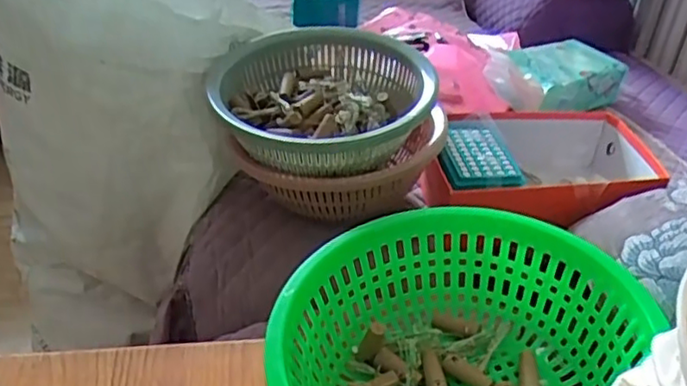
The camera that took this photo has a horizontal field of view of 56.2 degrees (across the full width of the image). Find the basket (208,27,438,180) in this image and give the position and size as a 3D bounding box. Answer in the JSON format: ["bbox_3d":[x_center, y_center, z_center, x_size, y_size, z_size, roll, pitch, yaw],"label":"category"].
[{"bbox_3d":[-0.030,-0.124,0.840,0.270,0.105,0.274,1,32,-7],"label":"basket"}]

